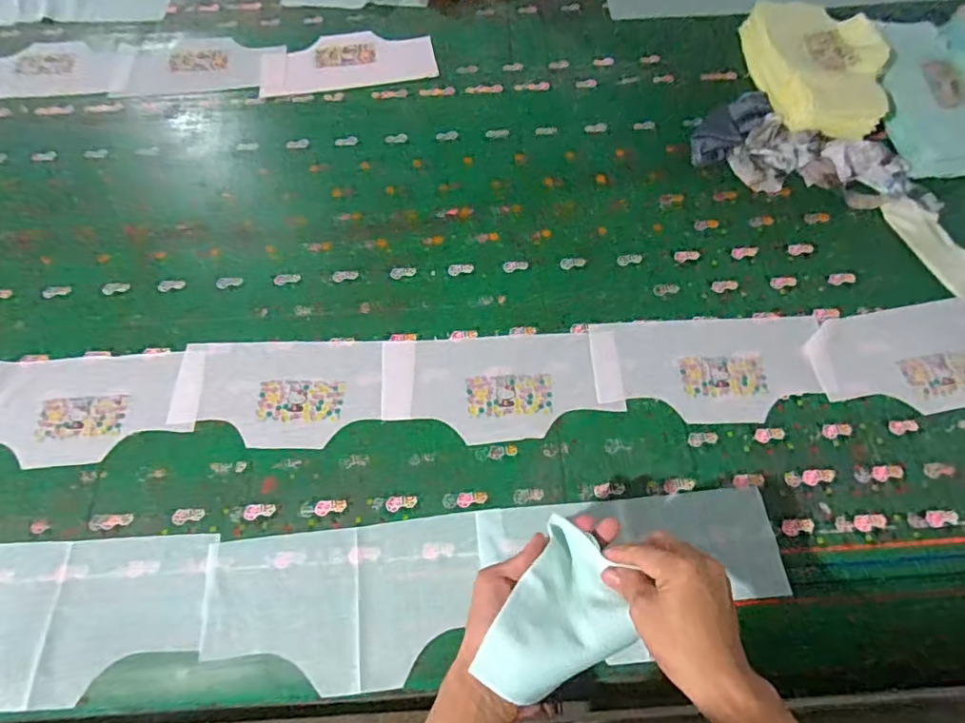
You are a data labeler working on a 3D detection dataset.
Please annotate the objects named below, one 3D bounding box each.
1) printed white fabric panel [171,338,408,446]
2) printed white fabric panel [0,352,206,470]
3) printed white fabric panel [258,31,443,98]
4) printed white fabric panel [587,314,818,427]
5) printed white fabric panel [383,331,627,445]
[{"bbox_3d":[-0.225,0.036,0.654,0.278,0.004,0.132,0,65,-1],"label":"printed white fabric panel"},{"bbox_3d":[-0.477,0.055,0.645,0.273,0.013,0.131,-2,69,-3],"label":"printed white fabric panel"},{"bbox_3d":[-0.227,-0.506,0.917,0.287,0.007,0.131,-10,68,-2],"label":"printed white fabric panel"},{"bbox_3d":[0.273,0.007,0.661,0.272,0.008,0.134,-2,65,-2],"label":"printed white fabric panel"},{"bbox_3d":[0.024,0.028,0.654,0.283,0.009,0.133,-3,65,-2],"label":"printed white fabric panel"}]

